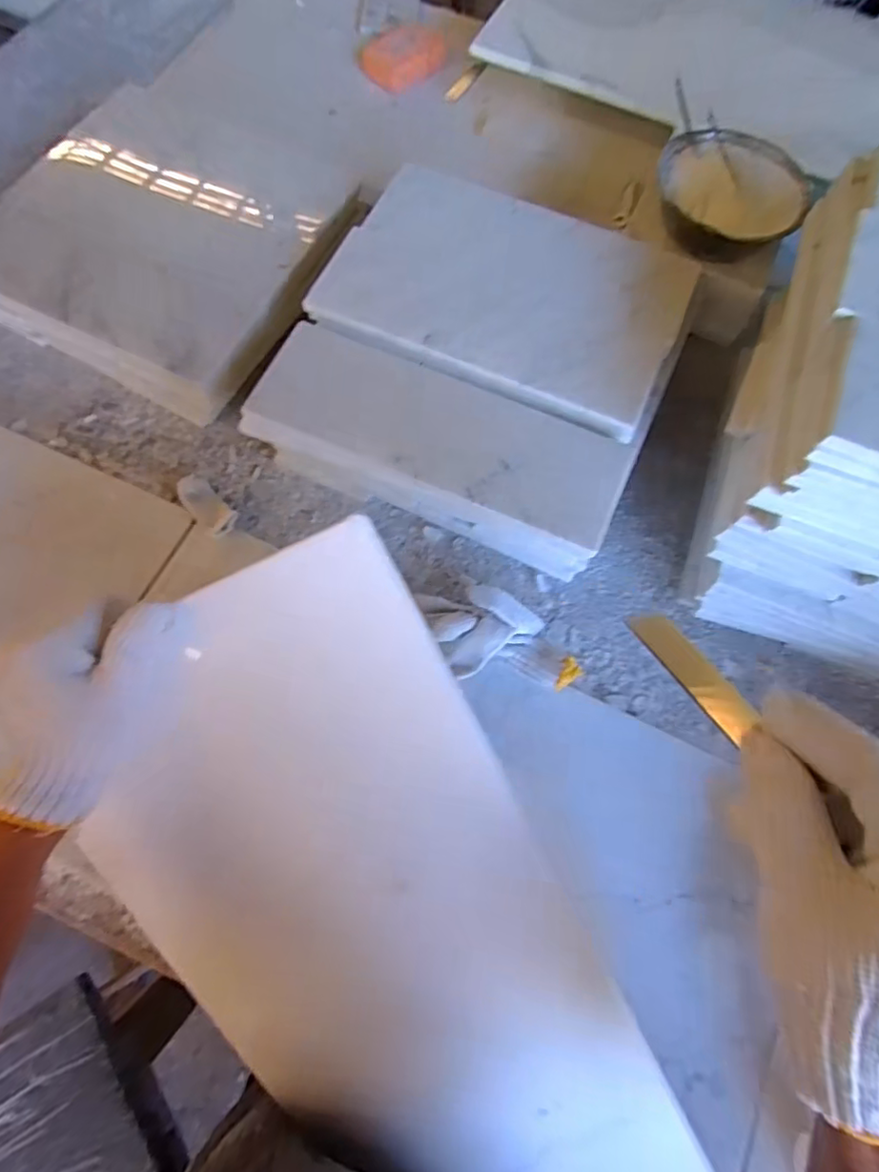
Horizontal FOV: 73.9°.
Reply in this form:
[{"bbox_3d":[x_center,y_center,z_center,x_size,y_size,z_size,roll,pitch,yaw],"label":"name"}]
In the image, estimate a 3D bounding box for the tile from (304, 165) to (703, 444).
[{"bbox_3d":[0.063,-0.271,0.534,0.304,0.020,0.212,25,72,8],"label":"tile"}]

